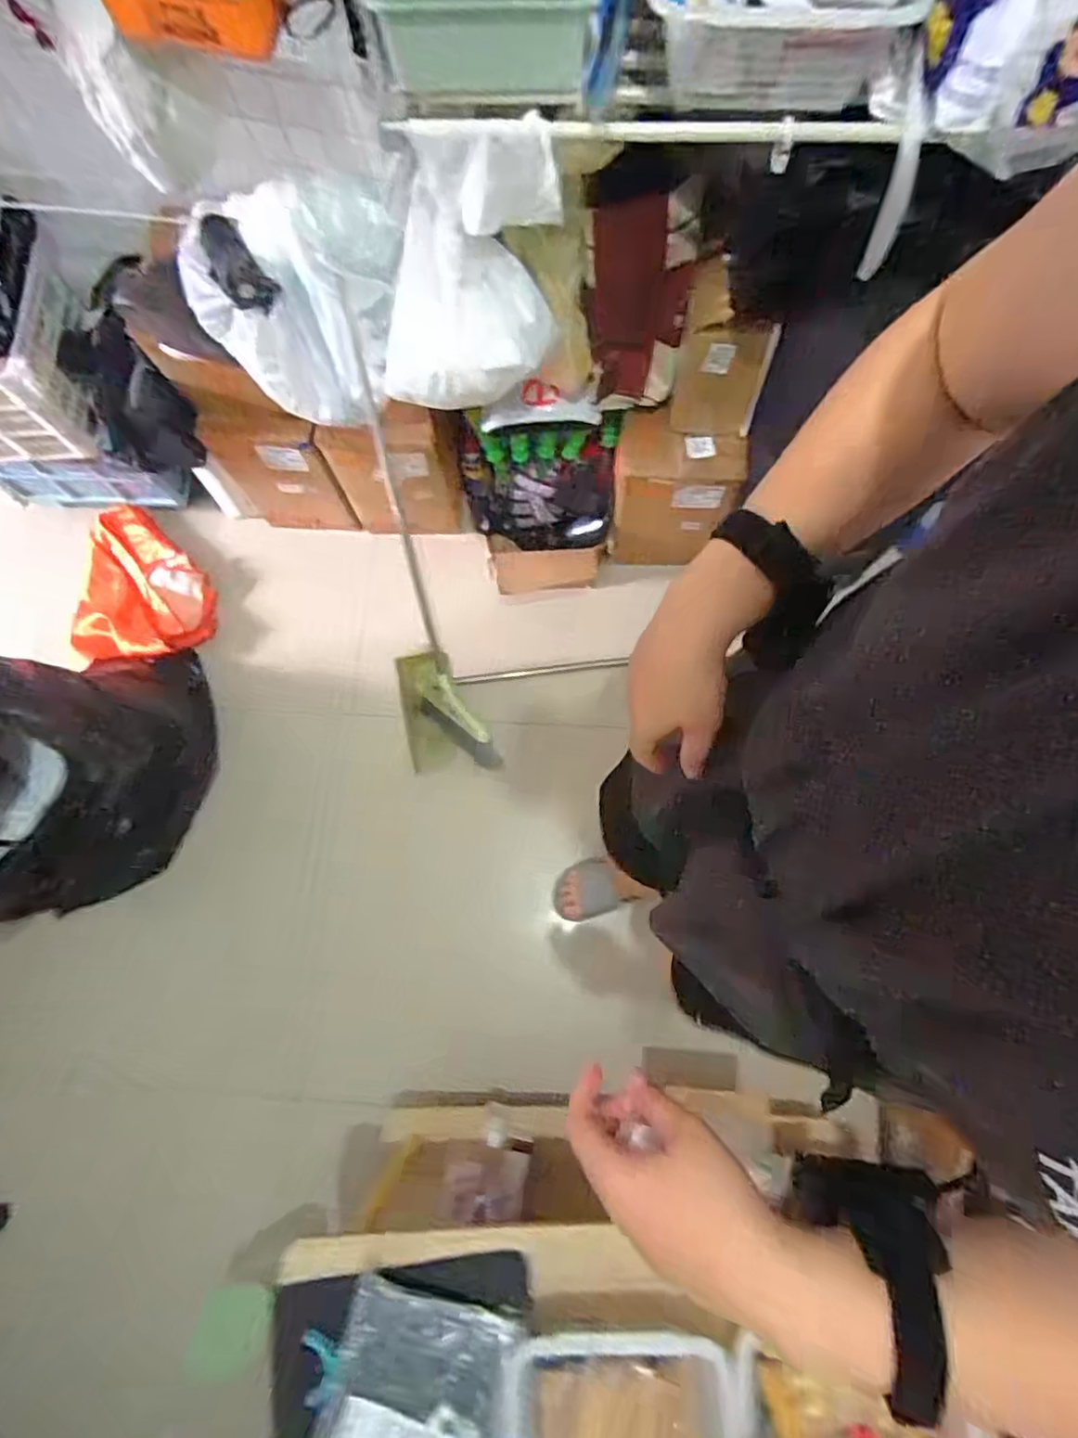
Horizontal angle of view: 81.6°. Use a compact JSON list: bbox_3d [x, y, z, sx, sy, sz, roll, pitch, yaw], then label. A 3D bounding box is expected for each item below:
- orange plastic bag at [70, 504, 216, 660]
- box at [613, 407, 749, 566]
[{"bbox_3d":[-0.985,-0.349,1.551,0.339,0.088,0.415,2,76,2],"label":"orange plastic bag"},{"bbox_3d":[0.278,-0.487,1.406,0.235,0.393,0.143,2,76,2],"label":"box"}]

